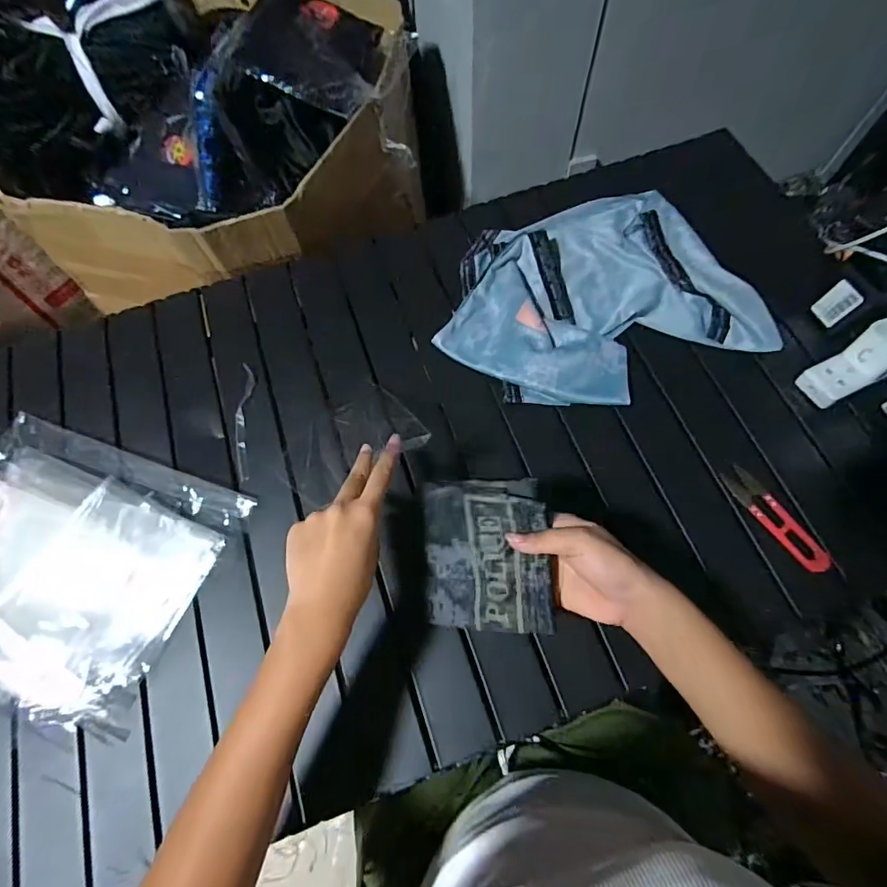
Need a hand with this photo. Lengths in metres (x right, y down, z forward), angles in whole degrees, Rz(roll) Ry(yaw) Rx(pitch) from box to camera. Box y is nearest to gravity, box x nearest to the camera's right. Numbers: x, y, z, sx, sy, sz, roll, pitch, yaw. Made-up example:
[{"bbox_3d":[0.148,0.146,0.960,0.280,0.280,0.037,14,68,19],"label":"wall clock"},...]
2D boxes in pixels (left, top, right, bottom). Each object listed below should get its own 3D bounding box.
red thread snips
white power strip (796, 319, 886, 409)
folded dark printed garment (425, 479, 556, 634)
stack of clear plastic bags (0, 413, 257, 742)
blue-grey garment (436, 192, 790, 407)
[{"bbox_3d":[0.321,0.071,0.455,0.028,0.016,0.113,-31,71,-8],"label":"red thread snips"},{"bbox_3d":[0.425,-0.084,0.474,0.113,0.025,0.047,-45,67,32],"label":"white power strip"},{"bbox_3d":[0.033,0.092,0.385,0.107,0.016,0.122,-2,97,26],"label":"folded dark printed garment"},{"bbox_3d":[-0.379,0.121,0.470,0.288,0.023,0.248,18,71,9],"label":"stack of clear plastic bags"},{"bbox_3d":[0.162,-0.170,0.547,0.326,0.033,0.260,-21,69,-5],"label":"blue-grey garment"}]

